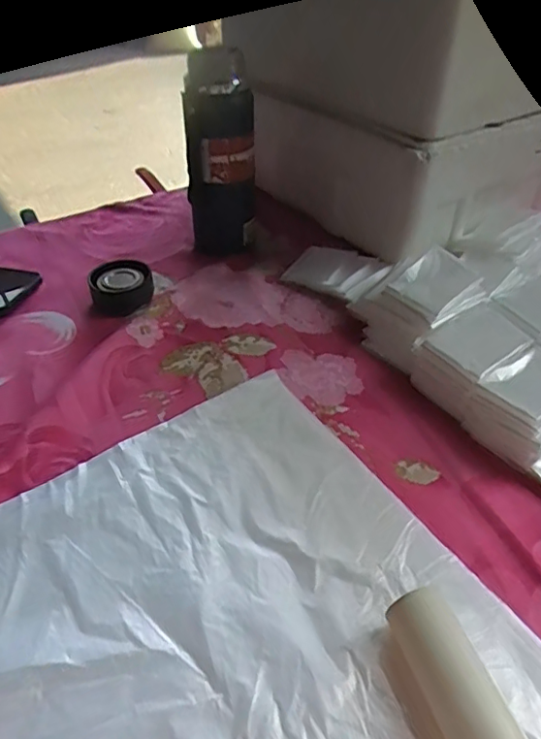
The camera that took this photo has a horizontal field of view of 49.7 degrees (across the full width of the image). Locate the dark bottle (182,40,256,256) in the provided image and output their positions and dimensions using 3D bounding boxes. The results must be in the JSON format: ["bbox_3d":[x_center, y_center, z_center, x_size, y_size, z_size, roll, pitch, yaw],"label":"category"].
[{"bbox_3d":[-0.056,-0.230,0.660,0.077,0.231,0.061,-2,41,-3],"label":"dark bottle"}]

